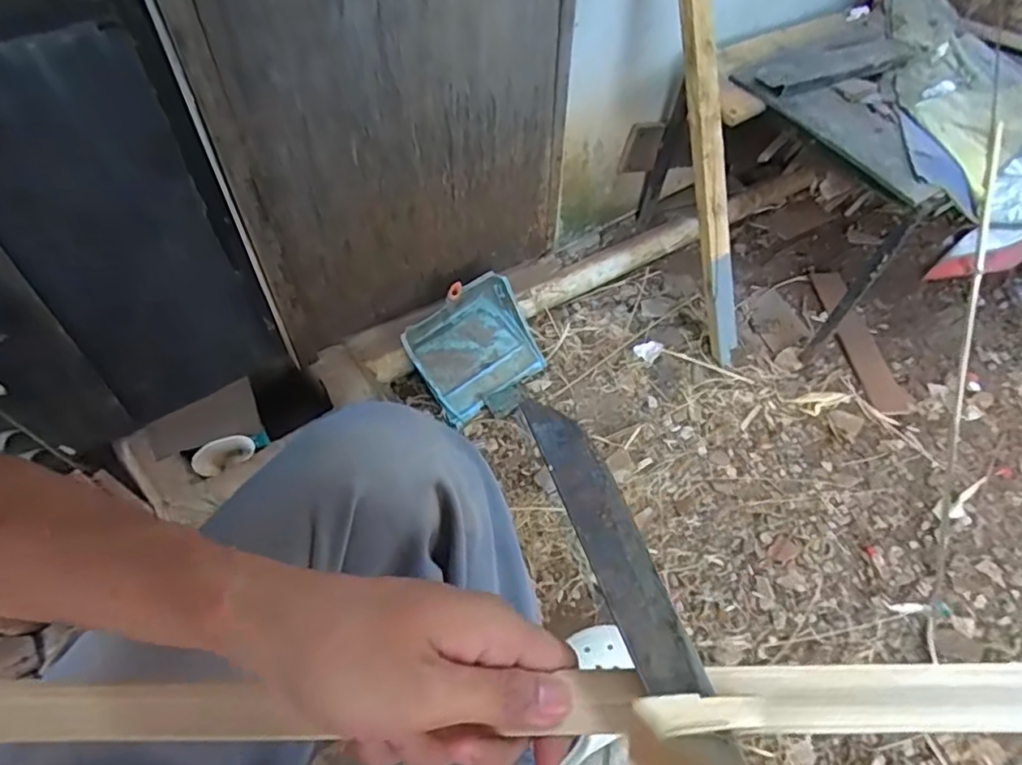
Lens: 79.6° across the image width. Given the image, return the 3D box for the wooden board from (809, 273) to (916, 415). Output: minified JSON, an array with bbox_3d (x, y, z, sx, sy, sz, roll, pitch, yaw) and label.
[{"bbox_3d":[0.925,-0.114,1.637,0.096,0.021,0.464,-3,56,-4],"label":"wooden board"}]

